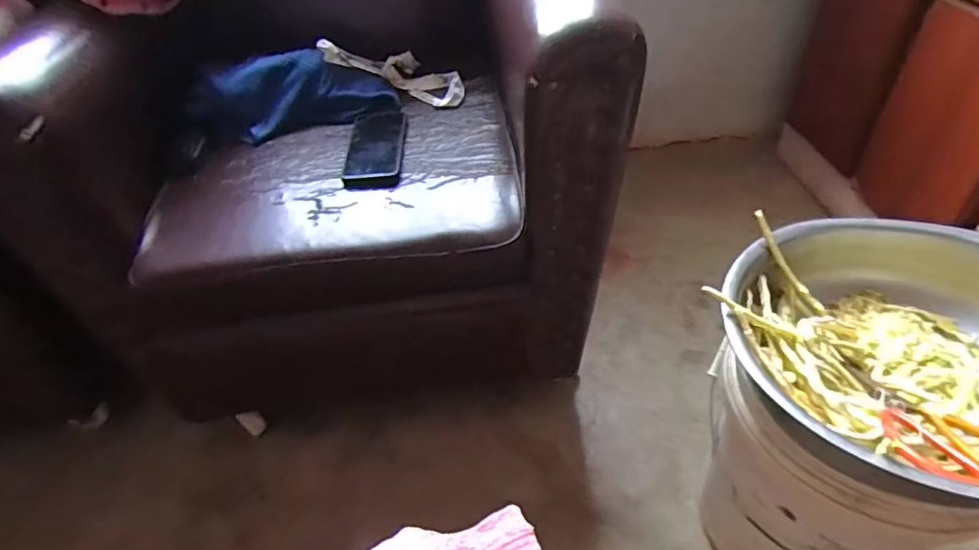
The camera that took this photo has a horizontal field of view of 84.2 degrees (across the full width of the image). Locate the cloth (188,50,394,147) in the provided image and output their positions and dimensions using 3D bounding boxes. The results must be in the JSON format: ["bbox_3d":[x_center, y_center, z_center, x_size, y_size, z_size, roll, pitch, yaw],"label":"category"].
[{"bbox_3d":[-0.292,-0.275,0.822,0.293,0.103,0.076,-22,45,-17],"label":"cloth"}]

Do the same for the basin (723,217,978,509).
[{"bbox_3d":[0.413,0.072,0.539,0.321,0.106,0.334,-3,43,3],"label":"basin"}]

